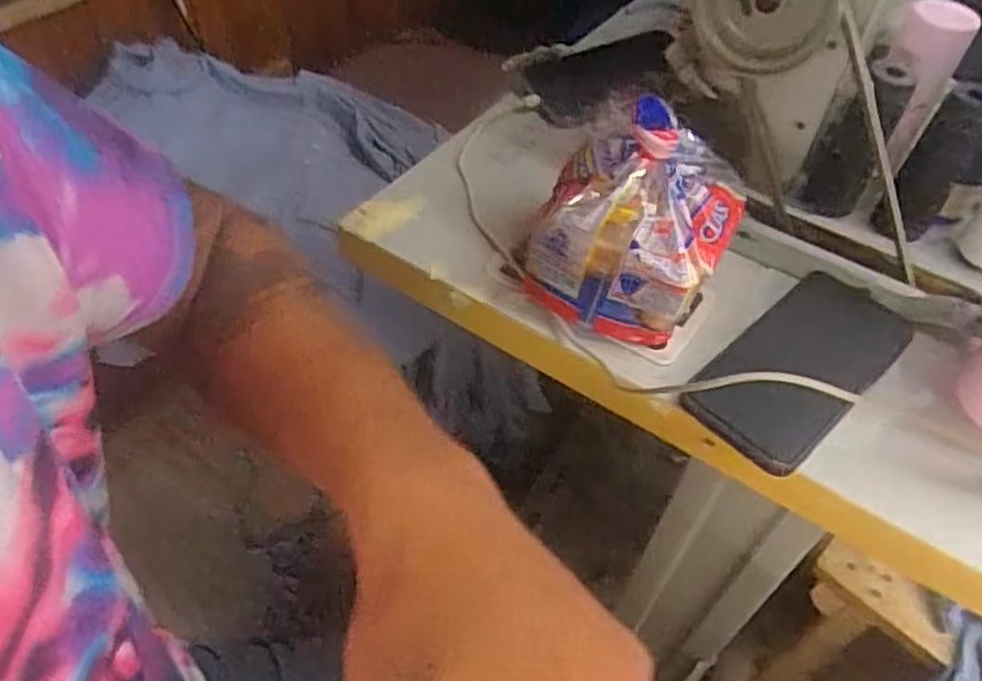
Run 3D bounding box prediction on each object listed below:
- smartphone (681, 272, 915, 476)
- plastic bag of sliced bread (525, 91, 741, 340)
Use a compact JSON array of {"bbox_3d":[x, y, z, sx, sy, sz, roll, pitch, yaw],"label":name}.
[{"bbox_3d":[0.204,0.013,0.483,0.176,0.015,0.080,-35,60,-29],"label":"smartphone"},{"bbox_3d":[0.093,-0.081,0.483,0.123,0.114,0.108,20,51,13],"label":"plastic bag of sliced bread"}]

